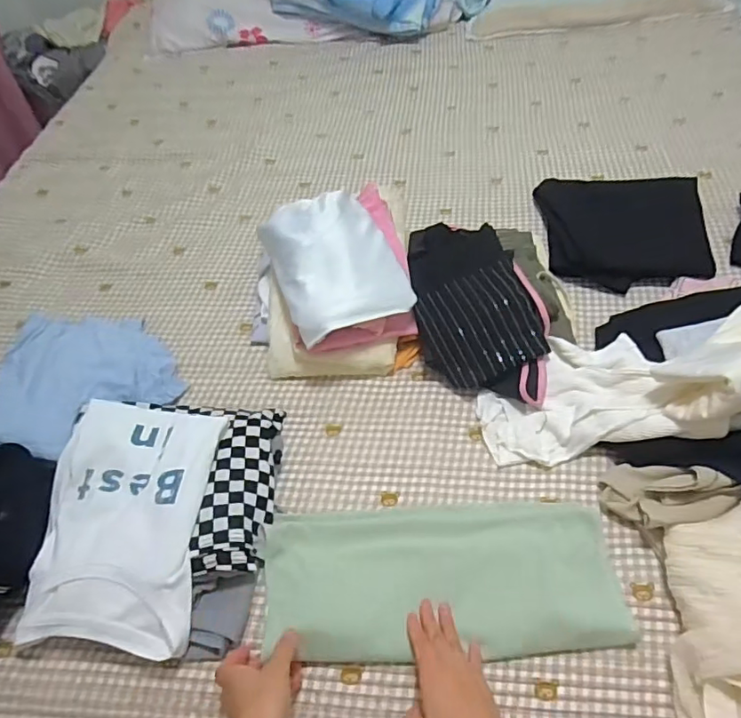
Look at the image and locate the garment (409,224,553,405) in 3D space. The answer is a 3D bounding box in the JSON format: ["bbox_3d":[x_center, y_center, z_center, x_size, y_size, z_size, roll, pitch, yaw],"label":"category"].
[{"bbox_3d":[0.162,-0.077,0.835,0.180,0.085,0.315,-5,52,1],"label":"garment"}]

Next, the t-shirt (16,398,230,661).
[{"bbox_3d":[-0.297,0.187,0.656,0.206,0.038,0.297,-2,52,4],"label":"t-shirt"}]

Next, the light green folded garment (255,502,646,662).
[{"bbox_3d":[0.077,0.245,0.614,0.392,0.028,0.166,-2,52,4],"label":"light green folded garment"}]

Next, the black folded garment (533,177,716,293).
[{"bbox_3d":[0.440,-0.229,0.954,0.259,0.048,0.246,3,52,7],"label":"black folded garment"}]

